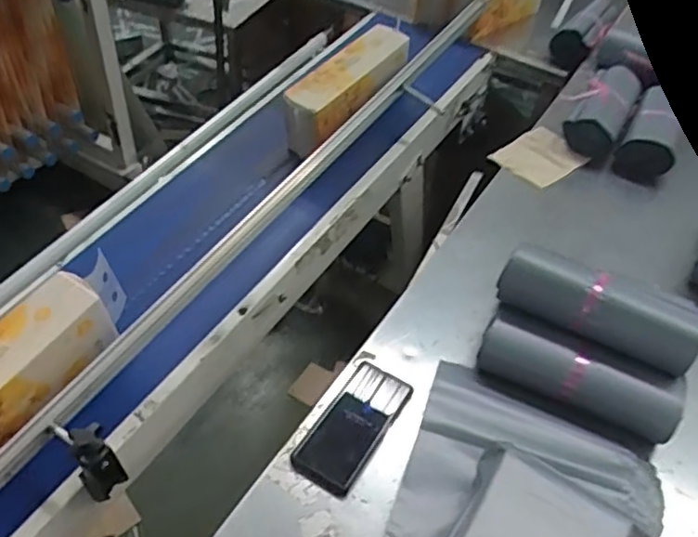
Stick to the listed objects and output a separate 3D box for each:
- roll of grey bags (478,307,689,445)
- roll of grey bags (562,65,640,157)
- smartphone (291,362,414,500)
[{"bbox_3d":[0.277,0.129,0.766,0.236,0.072,0.068,23,48,17],"label":"roll of grey bags"},{"bbox_3d":[0.499,-0.309,1.244,0.098,0.083,0.264,23,48,17],"label":"roll of grey bags"},{"bbox_3d":[0.006,0.183,0.743,0.076,0.009,0.166,26,49,20],"label":"smartphone"}]

